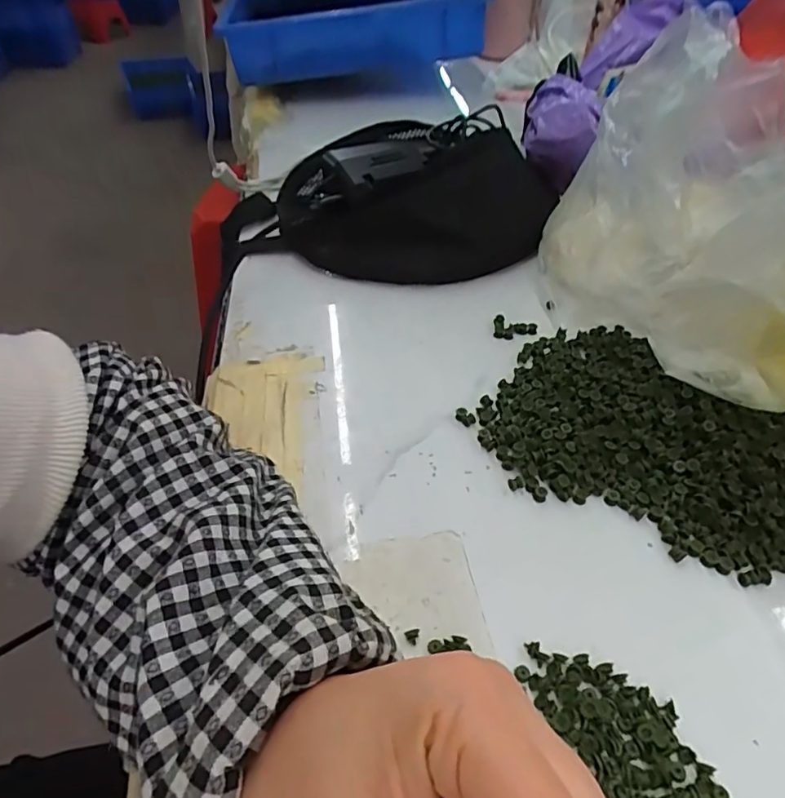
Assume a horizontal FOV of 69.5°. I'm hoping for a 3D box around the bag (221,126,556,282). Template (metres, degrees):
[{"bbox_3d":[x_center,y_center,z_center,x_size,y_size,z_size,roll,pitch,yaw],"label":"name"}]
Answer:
[{"bbox_3d":[-0.012,-0.195,0.533,0.285,0.106,0.143,-7,46,-6],"label":"bag"}]

